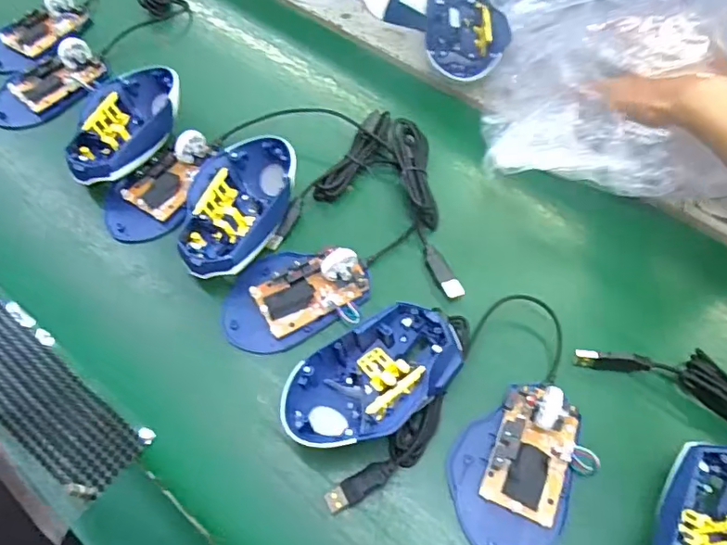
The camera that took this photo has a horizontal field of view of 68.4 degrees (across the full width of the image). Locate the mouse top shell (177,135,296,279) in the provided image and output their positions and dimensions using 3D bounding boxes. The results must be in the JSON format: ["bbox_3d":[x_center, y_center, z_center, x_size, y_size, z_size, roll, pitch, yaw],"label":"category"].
[{"bbox_3d":[-0.096,-0.046,0.412,0.073,0.047,0.117,13,61,6],"label":"mouse top shell"}]

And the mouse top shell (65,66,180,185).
[{"bbox_3d":[-0.204,-0.121,0.455,0.075,0.038,0.122,23,63,12],"label":"mouse top shell"}]

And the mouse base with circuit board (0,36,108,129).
[{"bbox_3d":[-0.293,-0.176,0.490,0.104,0.025,0.058,-40,69,-20],"label":"mouse base with circuit board"}]

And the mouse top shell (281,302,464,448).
[{"bbox_3d":[0.006,0.068,0.345,0.117,0.042,0.067,-32,66,-17],"label":"mouse top shell"}]

